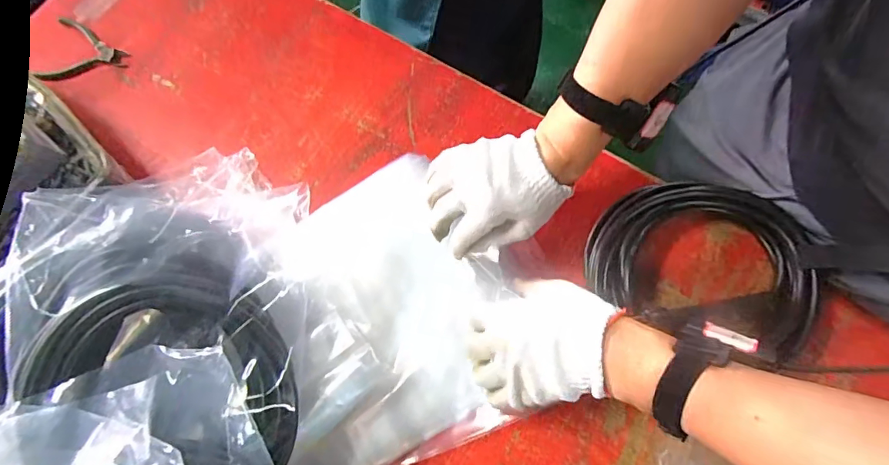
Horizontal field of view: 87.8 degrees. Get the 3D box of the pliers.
[{"bbox_3d":[-0.473,-0.240,0.610,0.101,0.015,0.096,5,75,2],"label":"pliers"}]

